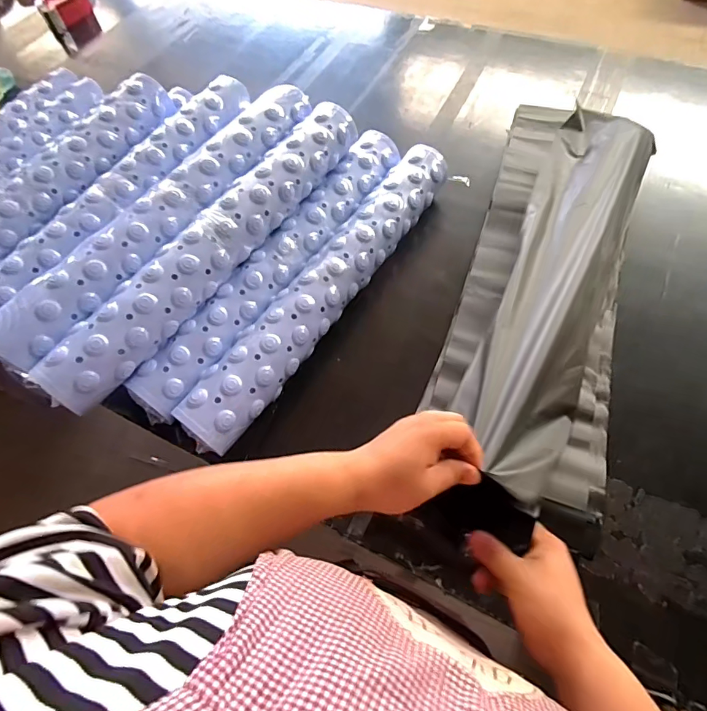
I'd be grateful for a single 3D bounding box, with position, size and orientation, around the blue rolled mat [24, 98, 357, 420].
[{"bbox_3d":[-0.187,-0.176,0.639,0.078,0.075,0.610,29,67,18],"label":"blue rolled mat"}]

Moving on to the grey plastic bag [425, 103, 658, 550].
[{"bbox_3d":[0.276,-0.118,0.630,0.216,0.130,0.713,14,57,10],"label":"grey plastic bag"}]

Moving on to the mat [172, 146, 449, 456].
[{"bbox_3d":[-0.026,-0.117,0.678,0.087,0.082,0.615,30,67,19],"label":"mat"}]

